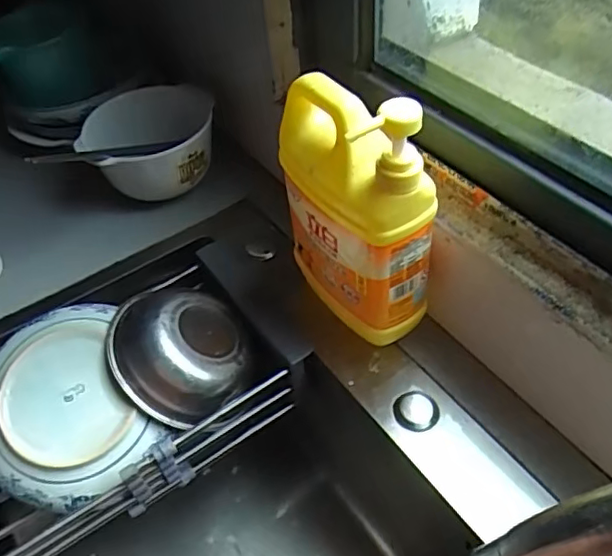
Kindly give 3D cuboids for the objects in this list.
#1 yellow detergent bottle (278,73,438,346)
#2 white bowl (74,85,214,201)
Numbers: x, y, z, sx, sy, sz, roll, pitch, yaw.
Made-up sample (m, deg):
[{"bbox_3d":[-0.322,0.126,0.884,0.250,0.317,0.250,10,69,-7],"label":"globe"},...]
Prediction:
[{"bbox_3d":[0.040,-0.050,0.500,0.065,0.251,0.130,-26,51,-16],"label":"yellow detergent bottle"},{"bbox_3d":[-0.190,-0.156,0.715,0.153,0.101,0.153,-3,48,3],"label":"white bowl"}]

